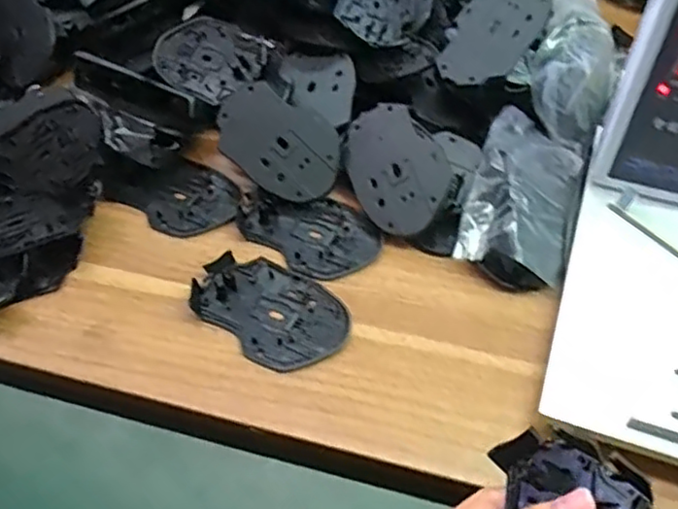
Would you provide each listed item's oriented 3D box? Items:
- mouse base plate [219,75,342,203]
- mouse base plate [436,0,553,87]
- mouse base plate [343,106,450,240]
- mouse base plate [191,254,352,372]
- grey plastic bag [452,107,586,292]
[{"bbox_3d":[-0.049,-0.093,0.538,0.111,0.014,0.075,37,87,8],"label":"mouse base plate"},{"bbox_3d":[0.126,-0.185,0.553,0.071,0.015,0.105,32,84,30],"label":"mouse base plate"},{"bbox_3d":[0.043,-0.069,0.515,0.072,0.007,0.105,-38,68,10],"label":"mouse base plate"},{"bbox_3d":[-0.049,0.037,0.470,0.112,0.008,0.074,33,60,24],"label":"mouse base plate"},{"bbox_3d":[0.143,-0.046,0.502,0.078,0.047,0.145,14,54,12],"label":"grey plastic bag"}]

